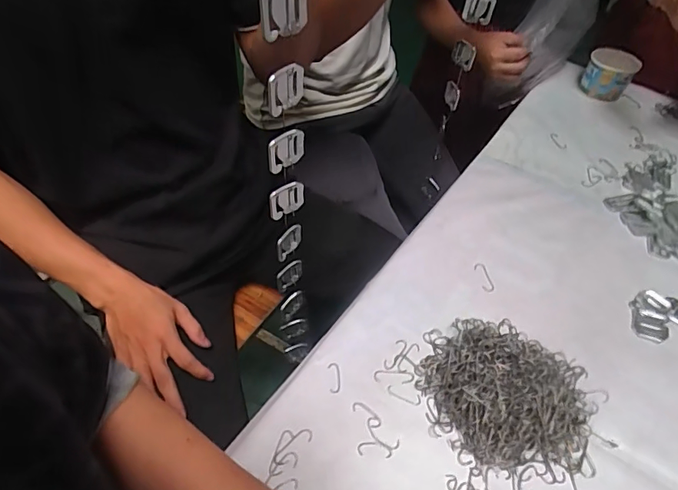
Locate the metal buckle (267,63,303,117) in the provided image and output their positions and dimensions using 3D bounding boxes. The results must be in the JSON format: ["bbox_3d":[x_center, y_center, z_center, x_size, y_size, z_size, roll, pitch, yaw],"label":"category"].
[{"bbox_3d":[-0.045,-0.134,0.396,0.008,0.047,0.040,37,62,16],"label":"metal buckle"}]

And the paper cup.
[{"bbox_3d":[0.531,-0.334,0.920,0.090,0.081,0.075,26,50,18],"label":"paper cup"}]

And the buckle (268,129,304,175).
[{"bbox_3d":[-0.051,-0.089,0.442,0.009,0.044,0.040,38,56,25],"label":"buckle"}]

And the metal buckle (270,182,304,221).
[{"bbox_3d":[-0.055,-0.047,0.490,0.039,0.044,0.004,-20,54,-21],"label":"metal buckle"}]

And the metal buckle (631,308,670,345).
[{"bbox_3d":[0.381,0.101,0.569,0.039,0.007,0.043,21,49,14],"label":"metal buckle"}]

